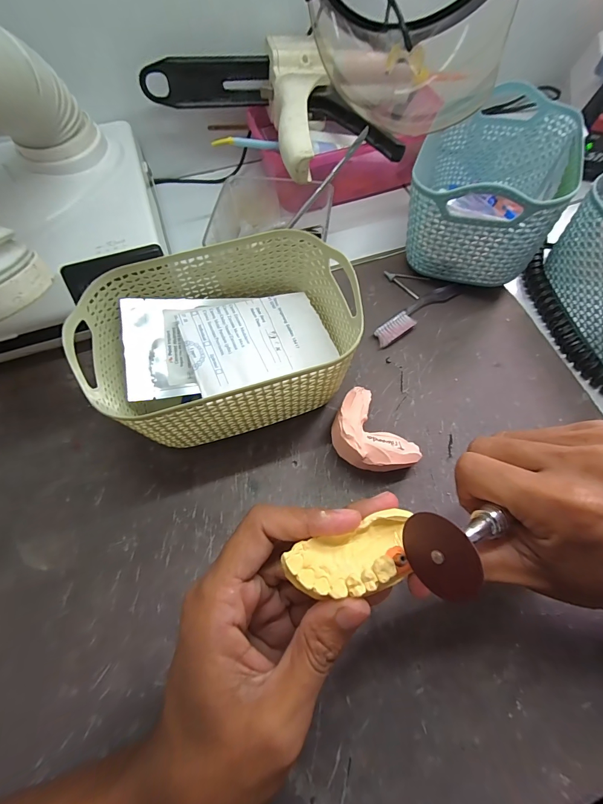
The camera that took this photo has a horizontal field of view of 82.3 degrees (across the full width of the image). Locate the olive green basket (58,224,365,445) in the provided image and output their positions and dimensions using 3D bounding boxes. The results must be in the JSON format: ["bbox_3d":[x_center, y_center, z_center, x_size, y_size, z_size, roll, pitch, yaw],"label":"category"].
[{"bbox_3d":[-0.045,-0.050,0.253,0.186,0.084,0.116,-10,66,-4],"label":"olive green basket"}]

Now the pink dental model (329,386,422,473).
[{"bbox_3d":[0.048,0.026,0.250,0.051,0.034,0.066,-37,71,-15],"label":"pink dental model"}]

